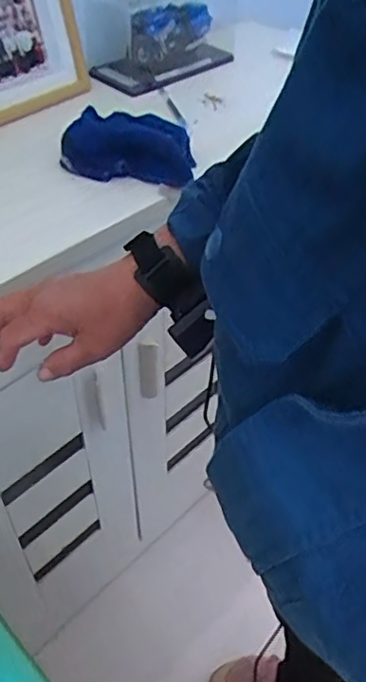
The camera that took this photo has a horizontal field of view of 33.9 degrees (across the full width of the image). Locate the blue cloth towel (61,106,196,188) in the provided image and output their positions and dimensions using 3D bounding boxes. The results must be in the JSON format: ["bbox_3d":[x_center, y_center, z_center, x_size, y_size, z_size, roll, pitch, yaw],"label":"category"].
[{"bbox_3d":[-0.064,-0.231,0.718,0.151,0.021,0.097,16,76,-3],"label":"blue cloth towel"}]

